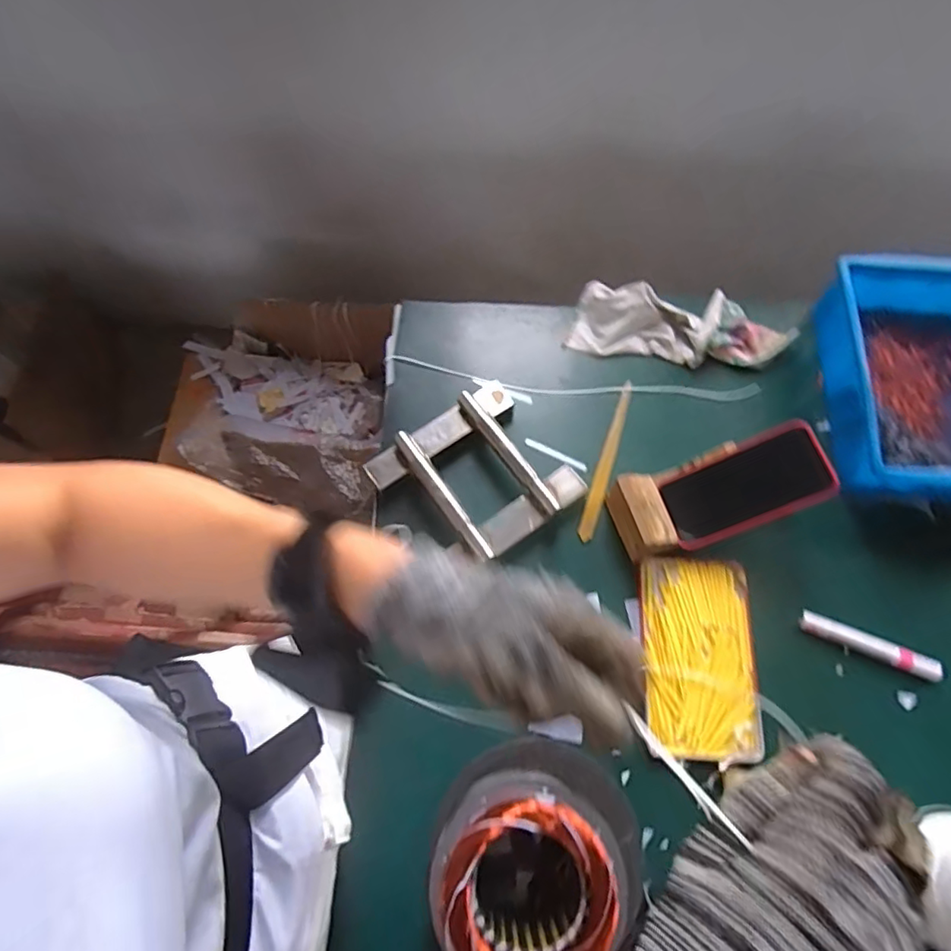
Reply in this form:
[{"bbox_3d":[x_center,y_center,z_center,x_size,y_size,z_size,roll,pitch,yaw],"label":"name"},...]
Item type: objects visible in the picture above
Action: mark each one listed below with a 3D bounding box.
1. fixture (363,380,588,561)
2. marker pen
[{"bbox_3d":[-0.001,0.000,0.675,0.188,0.036,0.174,-34,72,-11],"label":"fixture"},{"bbox_3d":[0.416,0.181,0.619,0.137,0.015,0.023,21,70,9],"label":"marker pen"}]

